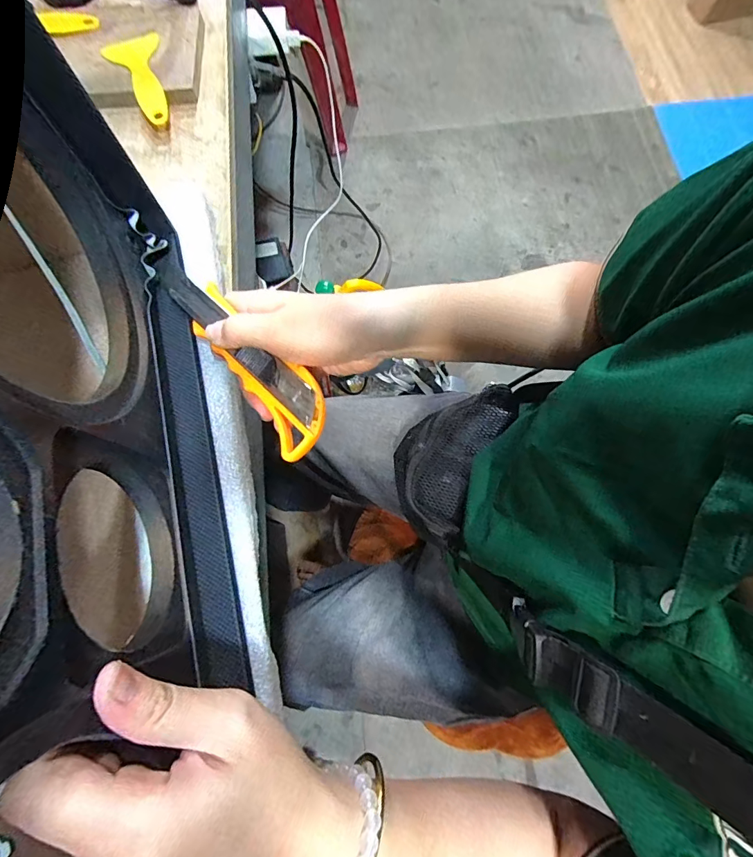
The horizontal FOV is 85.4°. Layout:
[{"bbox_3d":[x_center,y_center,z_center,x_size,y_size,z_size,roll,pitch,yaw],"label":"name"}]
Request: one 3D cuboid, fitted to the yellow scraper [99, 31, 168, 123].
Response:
[{"bbox_3d":[-0.215,-0.328,0.381,0.051,0.007,0.103,-26,75,-6],"label":"yellow scraper"}]

